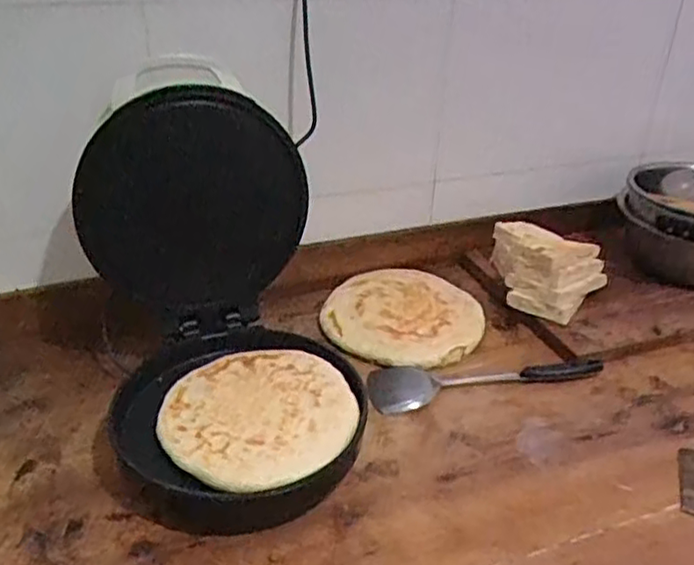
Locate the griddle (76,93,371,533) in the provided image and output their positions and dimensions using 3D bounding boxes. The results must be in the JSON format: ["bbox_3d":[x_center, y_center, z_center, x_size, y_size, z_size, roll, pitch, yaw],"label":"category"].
[{"bbox_3d":[-0.141,0.014,0.768,0.281,0.357,0.354,-7,32,-14],"label":"griddle"}]

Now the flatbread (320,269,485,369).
[{"bbox_3d":[0.086,0.051,1.076,0.244,0.018,0.226,-3,38,-5],"label":"flatbread"}]

